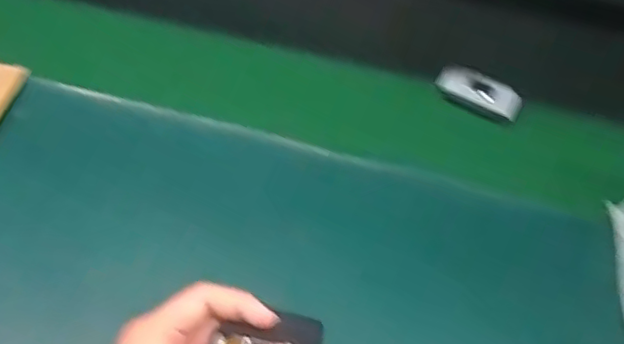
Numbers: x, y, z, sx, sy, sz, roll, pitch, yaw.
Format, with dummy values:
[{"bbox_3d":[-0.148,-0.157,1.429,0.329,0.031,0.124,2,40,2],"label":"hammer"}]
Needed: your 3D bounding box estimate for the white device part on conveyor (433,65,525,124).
[{"bbox_3d":[0.169,-0.080,0.614,0.086,0.025,0.030,26,56,13],"label":"white device part on conveyor"}]

